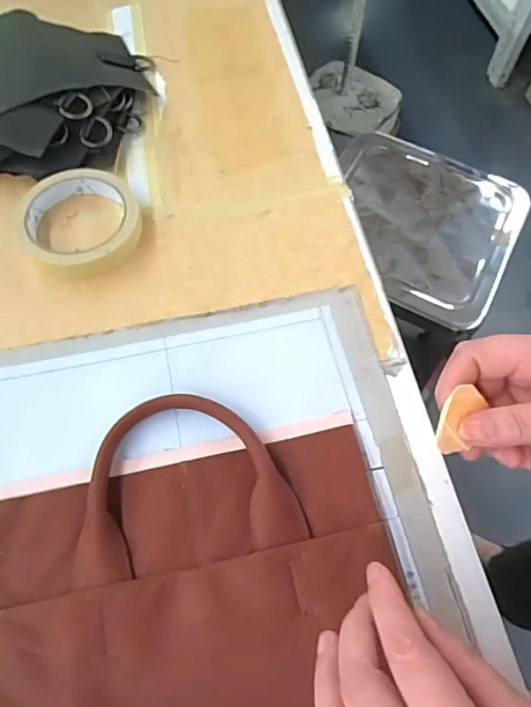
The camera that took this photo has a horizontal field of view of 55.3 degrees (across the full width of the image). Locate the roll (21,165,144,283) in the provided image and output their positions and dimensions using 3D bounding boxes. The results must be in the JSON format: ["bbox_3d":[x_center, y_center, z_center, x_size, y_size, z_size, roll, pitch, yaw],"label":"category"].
[{"bbox_3d":[-0.149,-0.107,0.412,0.096,0.021,0.095,0,63,0],"label":"roll"}]

